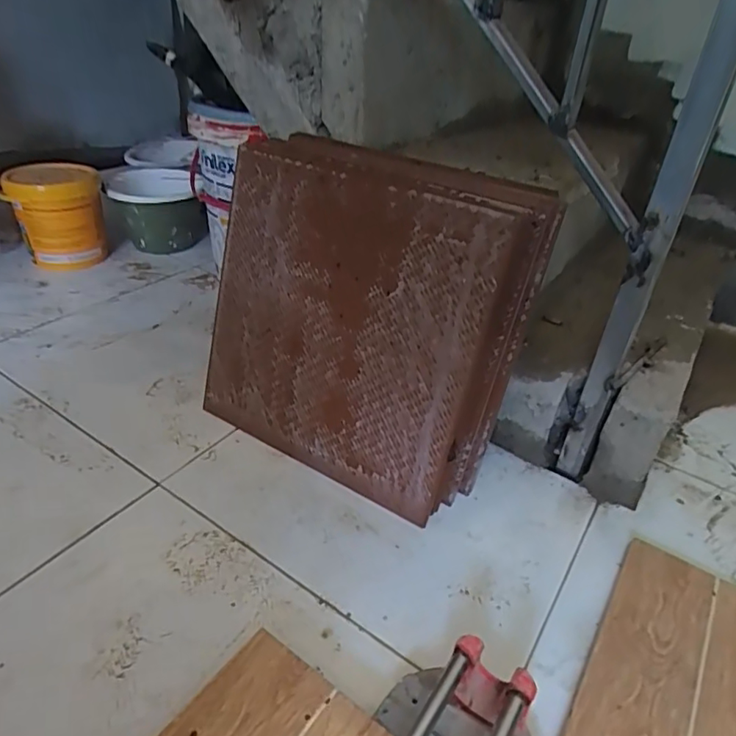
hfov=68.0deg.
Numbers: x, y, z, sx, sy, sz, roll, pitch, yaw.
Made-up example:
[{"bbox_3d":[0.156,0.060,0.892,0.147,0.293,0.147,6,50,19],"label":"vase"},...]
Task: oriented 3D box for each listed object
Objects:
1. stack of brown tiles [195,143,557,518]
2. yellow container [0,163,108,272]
[{"bbox_3d":[-0.020,-0.065,0.738,0.422,0.428,0.097,22,22,23],"label":"stack of brown tiles"},{"bbox_3d":[-0.698,-0.339,1.228,0.198,0.191,0.170,-15,39,-27],"label":"yellow container"}]

